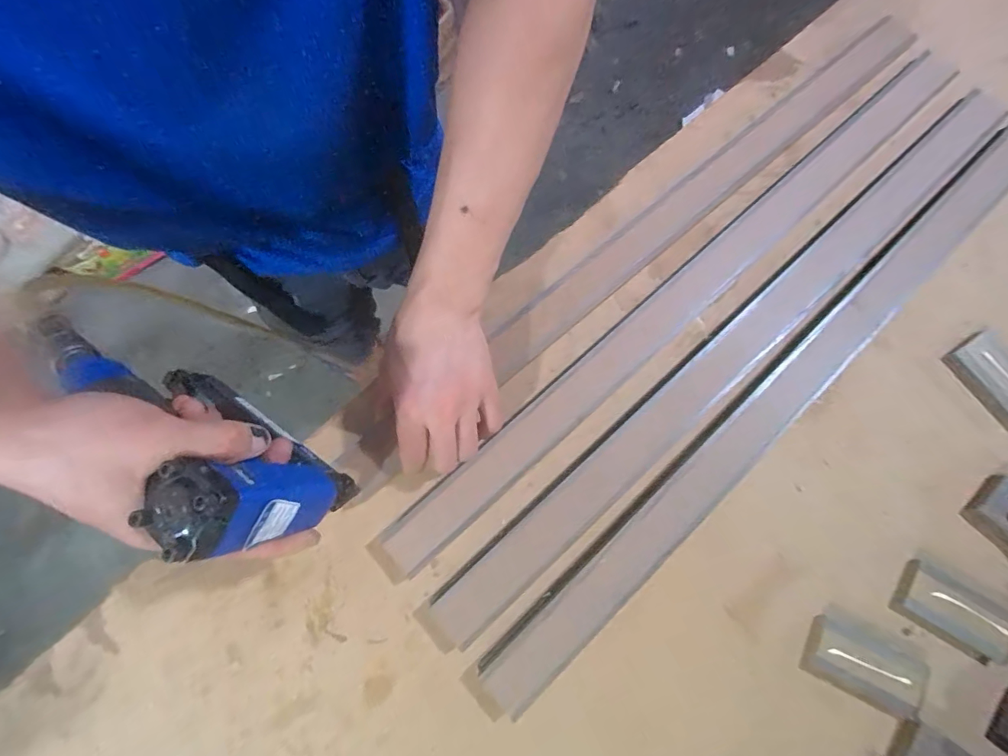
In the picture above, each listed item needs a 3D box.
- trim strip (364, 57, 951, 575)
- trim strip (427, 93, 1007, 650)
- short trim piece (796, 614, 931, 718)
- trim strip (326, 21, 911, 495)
[{"bbox_3d":[0.169,-0.083,0.400,0.685,0.029,0.043,-41,80,-8],"label":"trim strip"},{"bbox_3d":[0.214,-0.029,0.388,0.689,0.023,0.049,-40,80,-8],"label":"trim strip"},{"bbox_3d":[0.279,0.224,0.336,0.085,0.008,0.045,24,78,6],"label":"short trim piece"},{"bbox_3d":[0.132,-0.131,0.405,0.680,0.019,0.040,-39,80,-8],"label":"trim strip"}]

